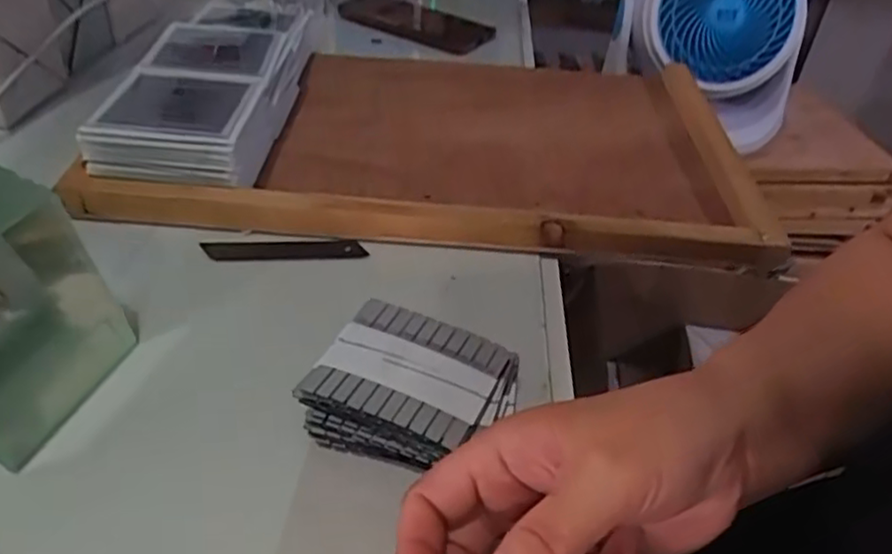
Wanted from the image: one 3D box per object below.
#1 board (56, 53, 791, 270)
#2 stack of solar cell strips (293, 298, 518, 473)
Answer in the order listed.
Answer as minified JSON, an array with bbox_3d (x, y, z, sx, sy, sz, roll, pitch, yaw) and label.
[{"bbox_3d":[-0.014,-0.117,0.582,0.441,0.033,0.297,5,37,-3],"label":"board"},{"bbox_3d":[-0.017,0.057,0.357,0.089,0.033,0.084,18,39,15],"label":"stack of solar cell strips"}]

